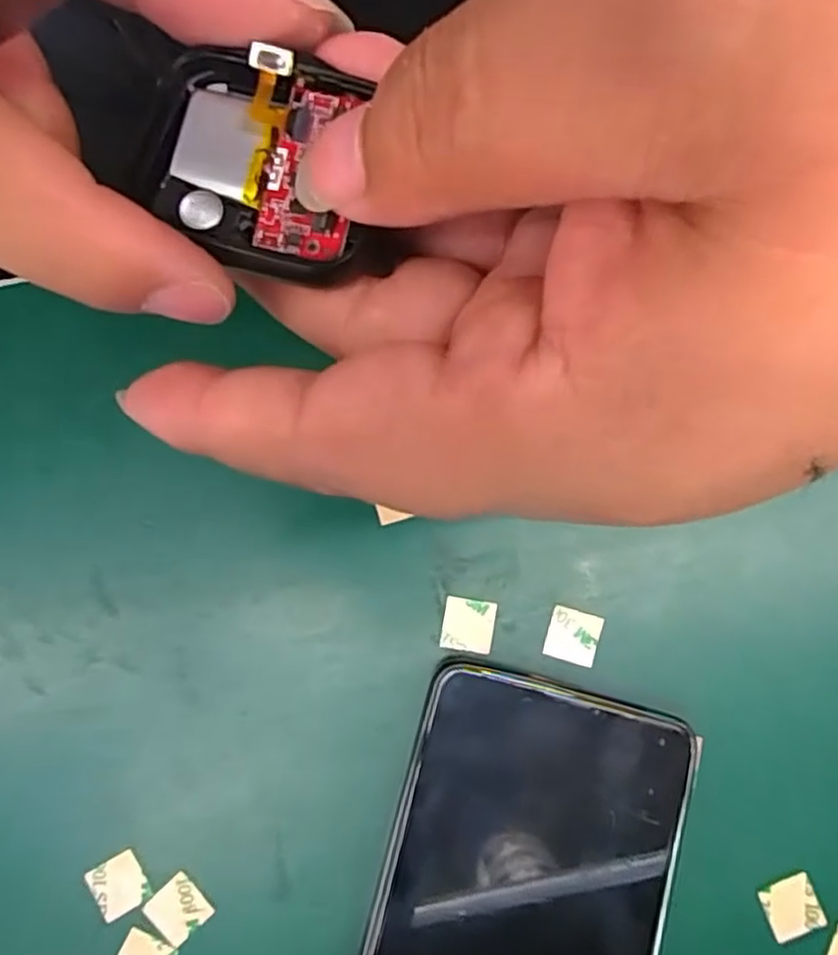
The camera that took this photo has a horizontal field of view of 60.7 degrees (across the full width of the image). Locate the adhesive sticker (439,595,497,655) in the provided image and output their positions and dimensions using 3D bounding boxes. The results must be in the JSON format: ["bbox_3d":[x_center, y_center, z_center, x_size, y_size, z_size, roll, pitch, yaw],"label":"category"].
[{"bbox_3d":[0.015,0.045,0.217,0.015,0.004,0.015,10,81,4],"label":"adhesive sticker"}]

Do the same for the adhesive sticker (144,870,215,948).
[{"bbox_3d":[-0.069,0.124,0.206,0.015,0.004,0.015,-43,85,-6],"label":"adhesive sticker"}]

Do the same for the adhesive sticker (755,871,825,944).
[{"bbox_3d":[0.108,0.125,0.208,0.015,0.004,0.015,-21,83,-2],"label":"adhesive sticker"}]

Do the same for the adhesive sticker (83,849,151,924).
[{"bbox_3d":[-0.087,0.118,0.207,0.015,0.004,0.016,-25,87,-5],"label":"adhesive sticker"}]

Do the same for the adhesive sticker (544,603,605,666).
[{"bbox_3d":[0.047,0.048,0.216,0.015,0.004,0.015,16,84,5],"label":"adhesive sticker"}]

